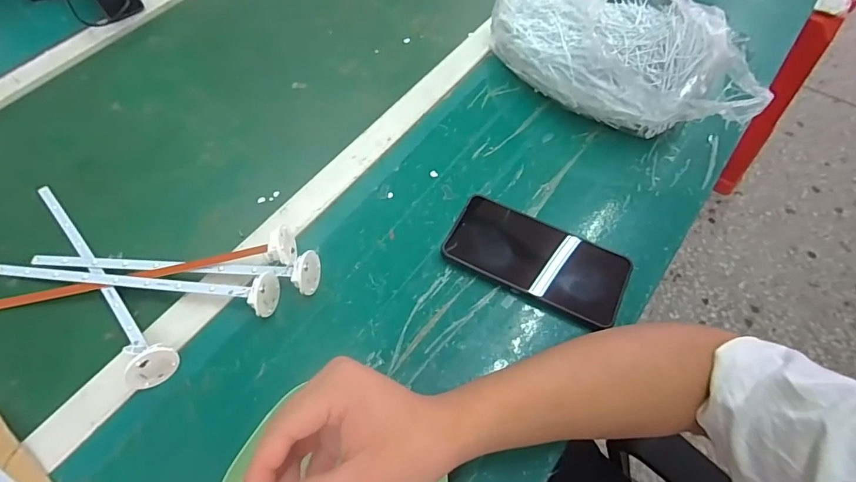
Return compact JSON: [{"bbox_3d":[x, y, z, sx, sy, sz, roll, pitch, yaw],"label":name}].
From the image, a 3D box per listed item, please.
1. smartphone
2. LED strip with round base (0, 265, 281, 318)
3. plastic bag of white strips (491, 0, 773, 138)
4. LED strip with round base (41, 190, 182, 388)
[{"bbox_3d":[0.101,0.016,0.420,0.163,0.013,0.077,24,63,15],"label":"smartphone"},{"bbox_3d":[-0.276,0.037,0.409,0.284,0.038,0.035,5,60,5],"label":"LED strip with round base"},{"bbox_3d":[0.197,-0.207,0.481,0.144,0.130,0.285,-30,63,-15],"label":"plastic bag of white strips"},{"bbox_3d":[-0.315,0.020,0.422,0.034,0.042,0.288,-40,66,-19],"label":"LED strip with round base"}]

